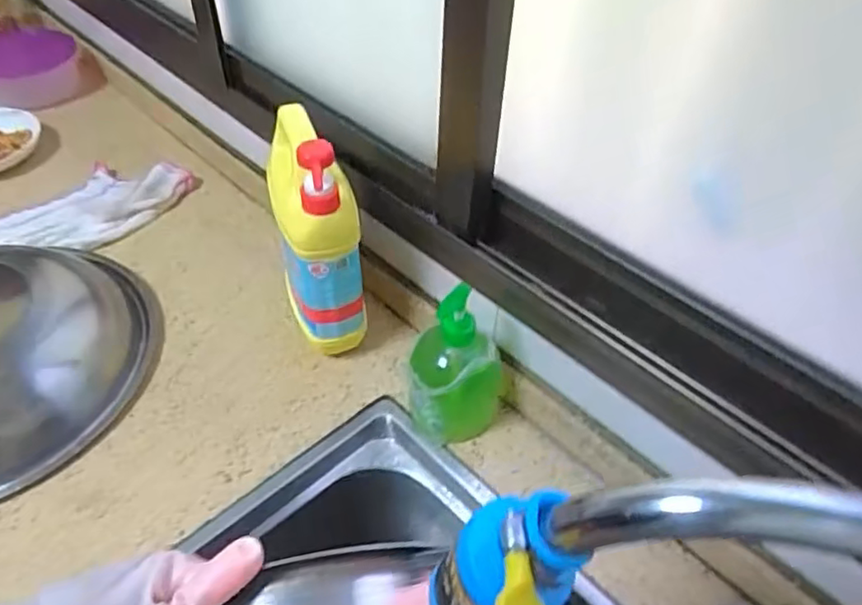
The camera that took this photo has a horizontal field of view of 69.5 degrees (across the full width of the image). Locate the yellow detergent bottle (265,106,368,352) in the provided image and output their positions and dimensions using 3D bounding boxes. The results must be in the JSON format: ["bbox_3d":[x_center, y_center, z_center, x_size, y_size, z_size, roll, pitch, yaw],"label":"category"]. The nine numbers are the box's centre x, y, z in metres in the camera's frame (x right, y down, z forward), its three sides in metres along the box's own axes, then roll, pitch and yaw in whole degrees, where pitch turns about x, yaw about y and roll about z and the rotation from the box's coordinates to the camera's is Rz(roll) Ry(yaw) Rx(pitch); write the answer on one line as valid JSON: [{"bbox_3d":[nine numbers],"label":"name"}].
[{"bbox_3d":[-0.113,-0.066,0.610,0.065,0.253,0.139,-13,47,-14],"label":"yellow detergent bottle"}]

